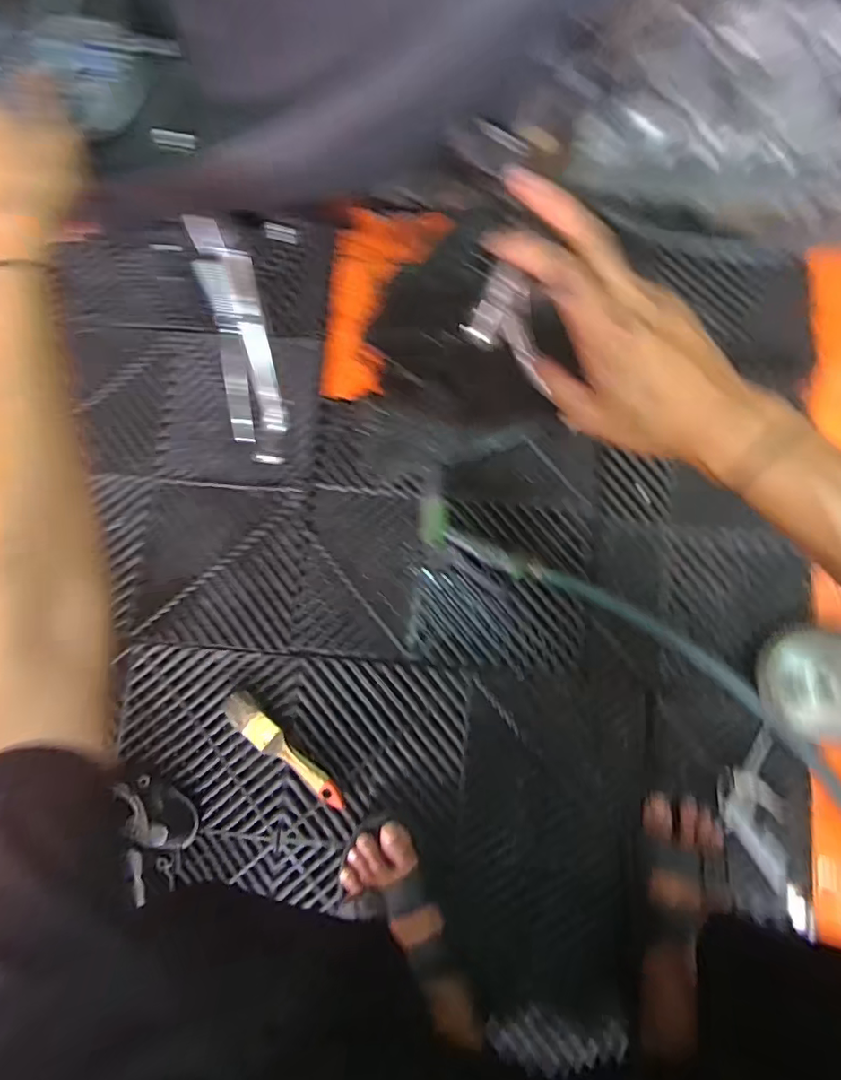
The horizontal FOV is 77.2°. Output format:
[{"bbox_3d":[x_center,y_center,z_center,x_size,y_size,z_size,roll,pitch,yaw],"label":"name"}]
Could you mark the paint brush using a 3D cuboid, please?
[{"bbox_3d":[-0.158,0.246,0.606,0.173,0.024,0.037,44,85,8],"label":"paint brush"}]

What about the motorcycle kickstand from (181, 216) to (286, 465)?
[{"bbox_3d":[-0.181,-0.191,0.539,0.049,0.033,0.233,-4,122,3],"label":"motorcycle kickstand"}]

